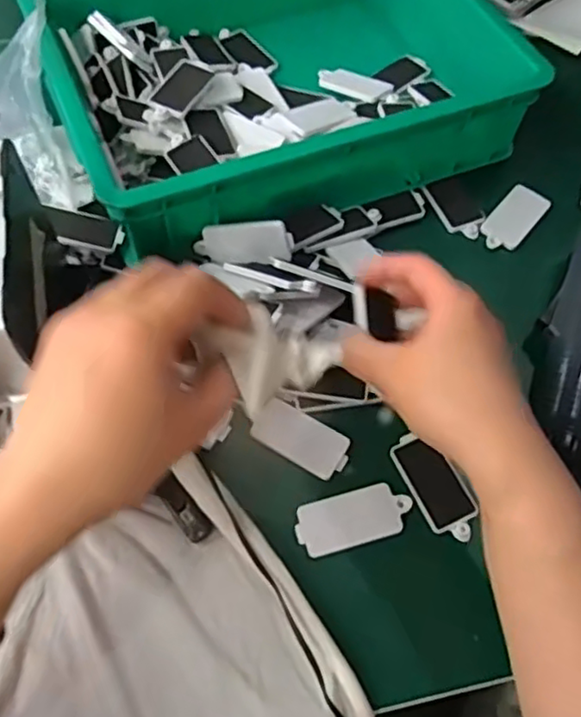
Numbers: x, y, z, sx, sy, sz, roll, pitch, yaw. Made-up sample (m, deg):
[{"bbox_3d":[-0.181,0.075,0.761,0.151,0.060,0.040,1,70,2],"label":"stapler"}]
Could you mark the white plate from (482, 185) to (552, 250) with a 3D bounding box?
[{"bbox_3d":[0.178,-0.112,0.513,0.033,0.004,0.069,37,68,17],"label":"white plate"}]

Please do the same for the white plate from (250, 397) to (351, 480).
[{"bbox_3d":[0.007,0.052,0.427,0.063,0.004,0.033,29,66,13],"label":"white plate"}]

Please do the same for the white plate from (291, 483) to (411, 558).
[{"bbox_3d":[0.039,0.100,0.404,0.071,0.006,0.033,-16,65,-4],"label":"white plate"}]

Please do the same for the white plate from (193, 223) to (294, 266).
[{"bbox_3d":[-0.033,-0.082,0.461,0.072,0.029,0.008,2,30,22],"label":"white plate"}]

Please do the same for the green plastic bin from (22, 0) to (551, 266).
[{"bbox_3d":[-0.011,-0.234,0.528,0.332,0.080,0.269,-23,66,-13],"label":"green plastic bin"}]

